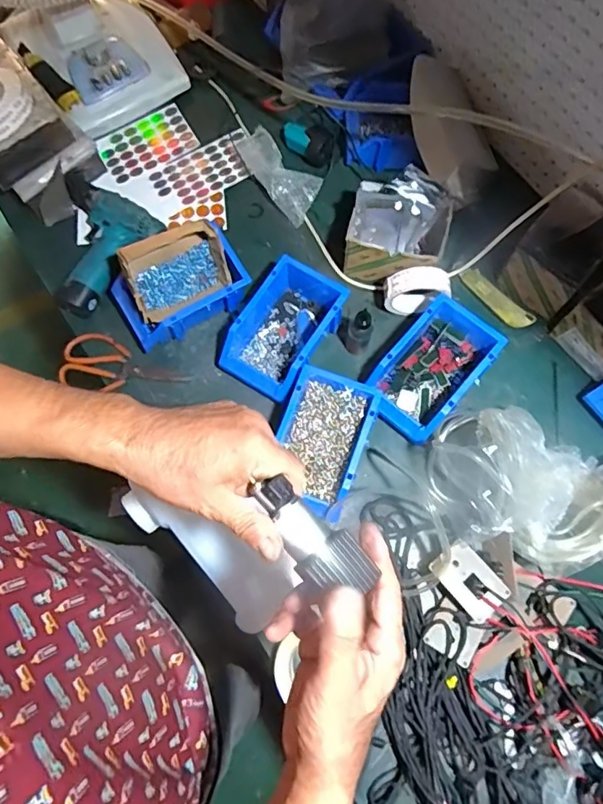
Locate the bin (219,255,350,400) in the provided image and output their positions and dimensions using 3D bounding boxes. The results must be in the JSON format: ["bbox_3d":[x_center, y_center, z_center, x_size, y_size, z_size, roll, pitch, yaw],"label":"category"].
[{"bbox_3d":[-0.027,-0.105,0.783,0.122,0.078,0.191,33,76,10],"label":"bin"}]

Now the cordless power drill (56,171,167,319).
[{"bbox_3d":[-0.347,-0.253,0.853,0.184,0.047,0.199,38,77,11],"label":"cordless power drill"}]

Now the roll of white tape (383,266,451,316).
[{"bbox_3d":[0.167,-0.160,0.788,0.093,0.081,0.041,-7,73,-1],"label":"roll of white tape"}]

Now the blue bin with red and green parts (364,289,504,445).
[{"bbox_3d":[0.182,-0.045,0.756,0.119,0.063,0.192,41,78,12],"label":"blue bin with red and green parts"}]

